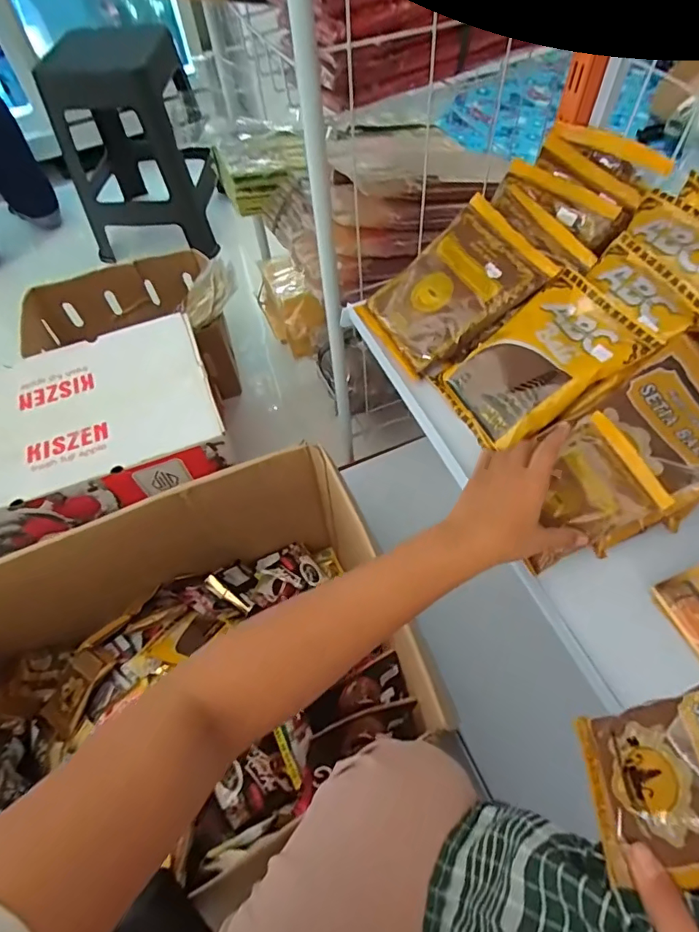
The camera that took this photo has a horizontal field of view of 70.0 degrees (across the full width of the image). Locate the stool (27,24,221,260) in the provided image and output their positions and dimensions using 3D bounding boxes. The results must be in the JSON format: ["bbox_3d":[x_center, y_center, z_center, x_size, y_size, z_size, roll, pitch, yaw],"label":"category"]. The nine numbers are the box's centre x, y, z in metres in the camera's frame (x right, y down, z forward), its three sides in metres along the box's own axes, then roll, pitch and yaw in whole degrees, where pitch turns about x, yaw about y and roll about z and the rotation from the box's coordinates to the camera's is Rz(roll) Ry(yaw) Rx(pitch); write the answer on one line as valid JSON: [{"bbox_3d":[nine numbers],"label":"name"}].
[{"bbox_3d":[-0.566,-0.864,1.351,0.329,0.507,0.329,-6,58,0],"label":"stool"}]

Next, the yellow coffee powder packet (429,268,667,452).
[{"bbox_3d":[0.185,-0.105,0.505,0.175,0.024,0.126,-37,58,10],"label":"yellow coffee powder packet"}]

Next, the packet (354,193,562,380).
[{"bbox_3d":[0.108,-0.198,0.560,0.183,0.031,0.133,-37,62,14],"label":"packet"}]

